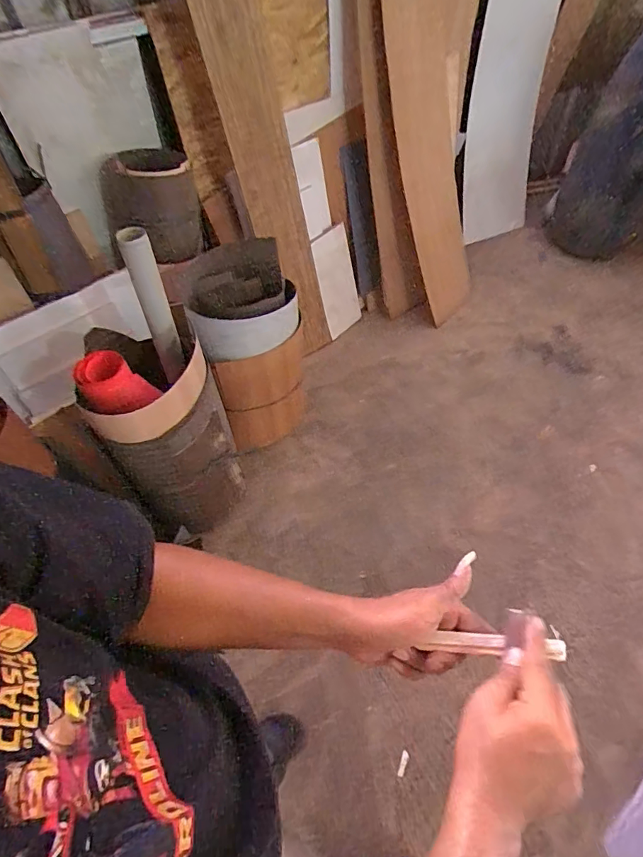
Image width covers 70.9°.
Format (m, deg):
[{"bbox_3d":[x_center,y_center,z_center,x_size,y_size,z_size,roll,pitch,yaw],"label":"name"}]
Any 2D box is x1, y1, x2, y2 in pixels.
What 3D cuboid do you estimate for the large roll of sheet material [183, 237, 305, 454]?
[{"bbox_3d":[-0.251,-0.266,1.633,0.355,0.602,0.427,-16,57,-10],"label":"large roll of sheet material"}]

